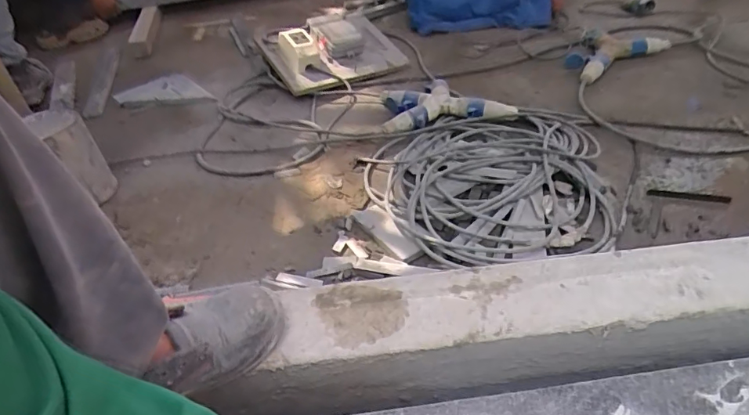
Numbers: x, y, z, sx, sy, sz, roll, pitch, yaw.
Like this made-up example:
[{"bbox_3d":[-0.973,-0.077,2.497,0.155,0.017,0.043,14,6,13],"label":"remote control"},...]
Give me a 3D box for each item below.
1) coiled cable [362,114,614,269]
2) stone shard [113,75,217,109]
[{"bbox_3d":[0.262,-0.059,1.062,0.507,0.082,0.467,-4,40,3],"label":"coiled cable"},{"bbox_3d":[-0.638,-0.362,1.522,0.331,0.033,0.148,0,40,7],"label":"stone shard"}]

